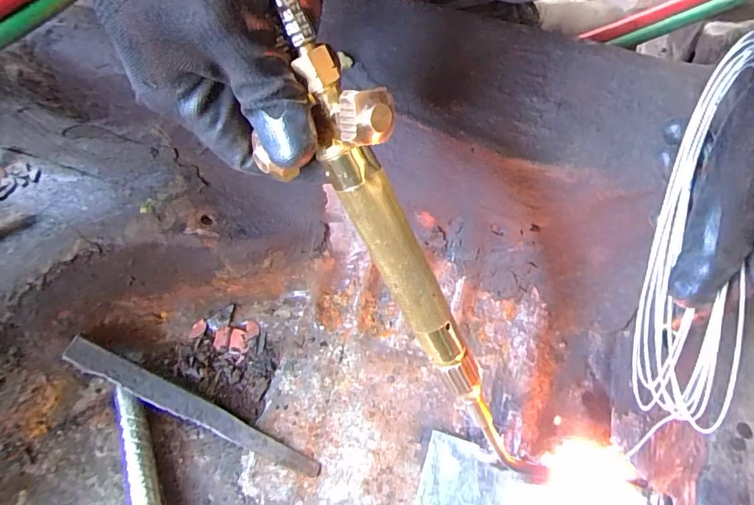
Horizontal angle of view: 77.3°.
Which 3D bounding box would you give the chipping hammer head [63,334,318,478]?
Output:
[{"bbox_3d":[-0.156,0.134,0.397,0.228,0.010,0.024,27,64,2],"label":"chipping hammer head"}]

